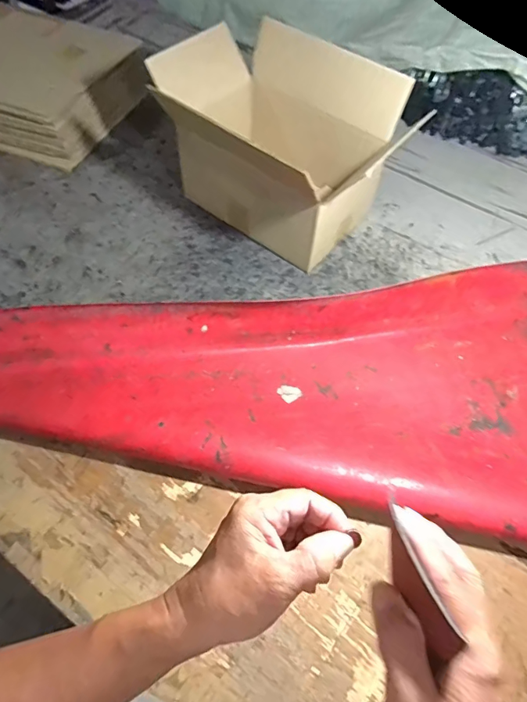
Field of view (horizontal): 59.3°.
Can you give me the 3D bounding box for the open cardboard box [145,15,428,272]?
[{"bbox_3d":[0.028,-0.378,0.845,0.371,0.249,0.253,38,63,20],"label":"open cardboard box"}]

